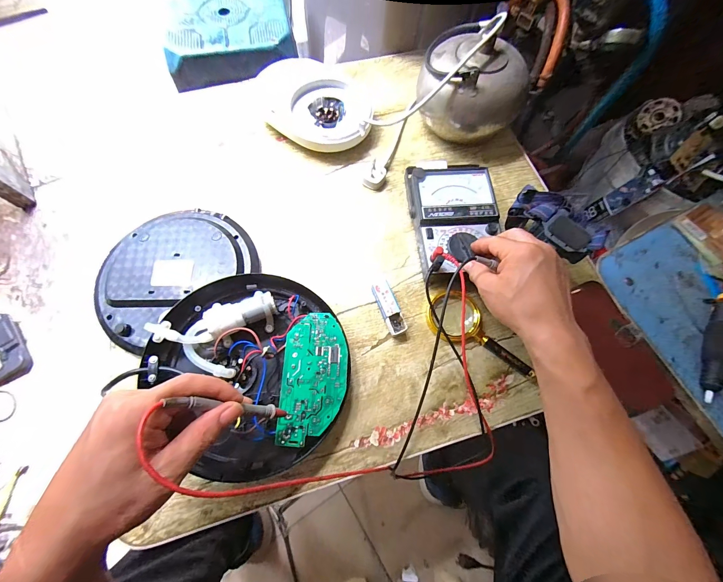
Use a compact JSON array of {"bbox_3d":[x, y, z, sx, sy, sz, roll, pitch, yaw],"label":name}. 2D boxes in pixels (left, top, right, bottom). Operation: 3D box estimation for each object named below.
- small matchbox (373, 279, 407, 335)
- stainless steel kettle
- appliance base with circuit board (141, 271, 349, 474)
[{"bbox_3d":[0.036,0.022,0.406,0.023,0.020,0.073,-21,72,-8],"label":"small matchbox"},{"bbox_3d":[0.173,-0.321,0.490,0.159,0.118,0.151,15,71,2],"label":"stainless steel kettle"},{"bbox_3d":[-0.115,0.083,0.361,0.193,0.066,0.223,-36,75,-13],"label":"appliance base with circuit board"}]

